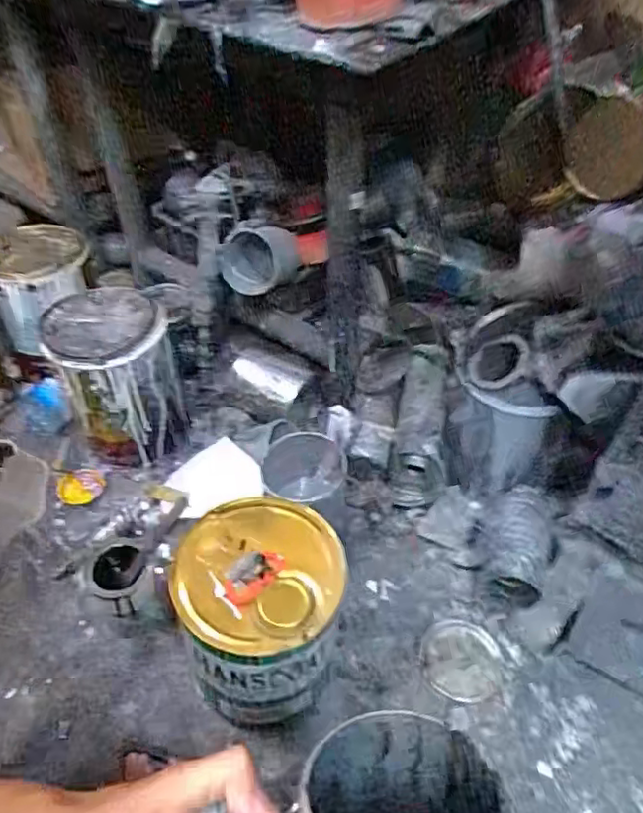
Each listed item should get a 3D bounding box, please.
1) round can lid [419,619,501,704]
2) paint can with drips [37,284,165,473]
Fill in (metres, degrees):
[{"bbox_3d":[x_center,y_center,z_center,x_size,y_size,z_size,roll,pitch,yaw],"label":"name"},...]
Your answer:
[{"bbox_3d":[0.164,0.296,0.725,0.090,0.015,0.086,0,47,0],"label":"round can lid"},{"bbox_3d":[-0.297,-0.037,0.913,0.152,0.226,0.163,0,47,0],"label":"paint can with drips"}]

